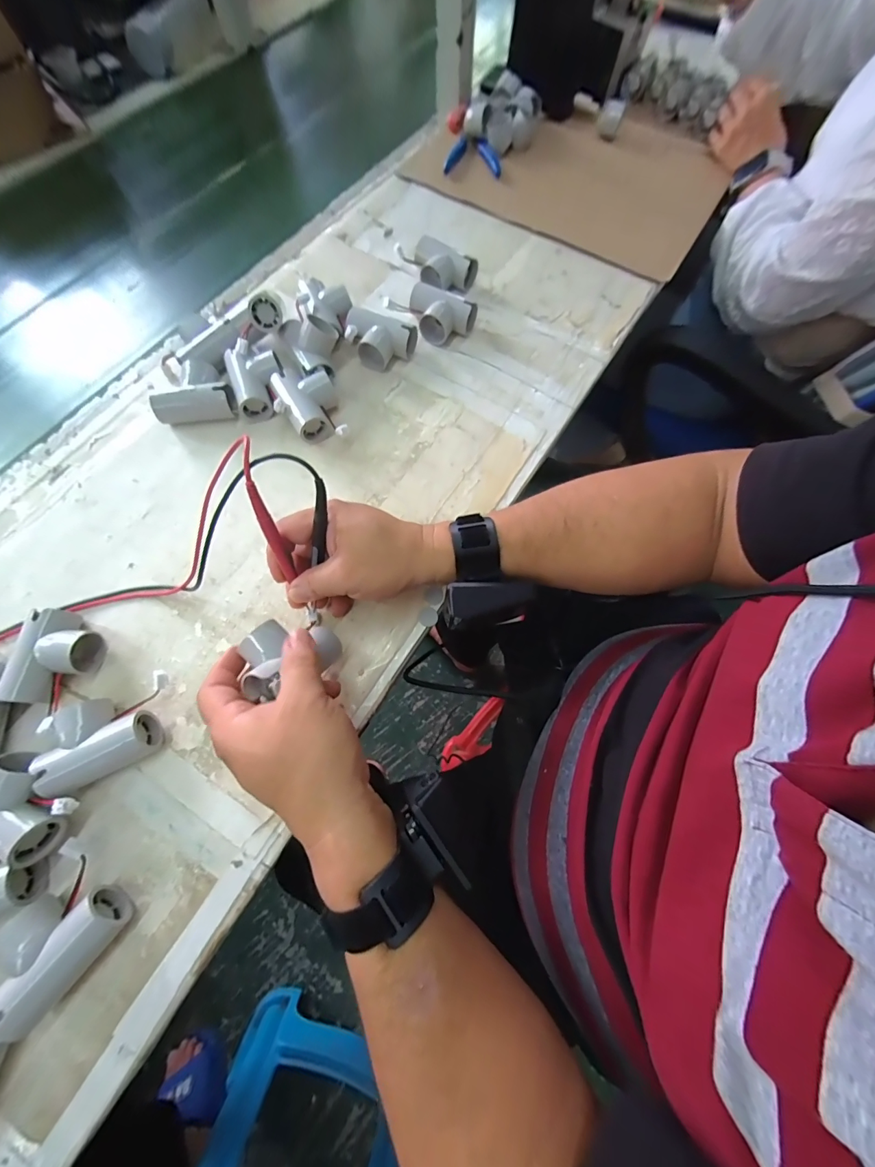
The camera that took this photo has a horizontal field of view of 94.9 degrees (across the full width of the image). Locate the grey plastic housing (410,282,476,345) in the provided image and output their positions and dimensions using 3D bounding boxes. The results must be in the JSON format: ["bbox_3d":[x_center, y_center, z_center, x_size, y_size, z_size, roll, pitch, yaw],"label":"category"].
[{"bbox_3d":[0.000,-0.306,0.459,0.078,0.033,0.047,22,72,6],"label":"grey plastic housing"}]

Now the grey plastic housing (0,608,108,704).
[{"bbox_3d":[-0.307,0.058,0.327,0.046,0.034,0.073,-3,71,-3],"label":"grey plastic housing"}]

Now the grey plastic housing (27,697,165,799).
[{"bbox_3d":[-0.256,0.120,0.306,0.073,0.034,0.059,-23,73,-9],"label":"grey plastic housing"}]

